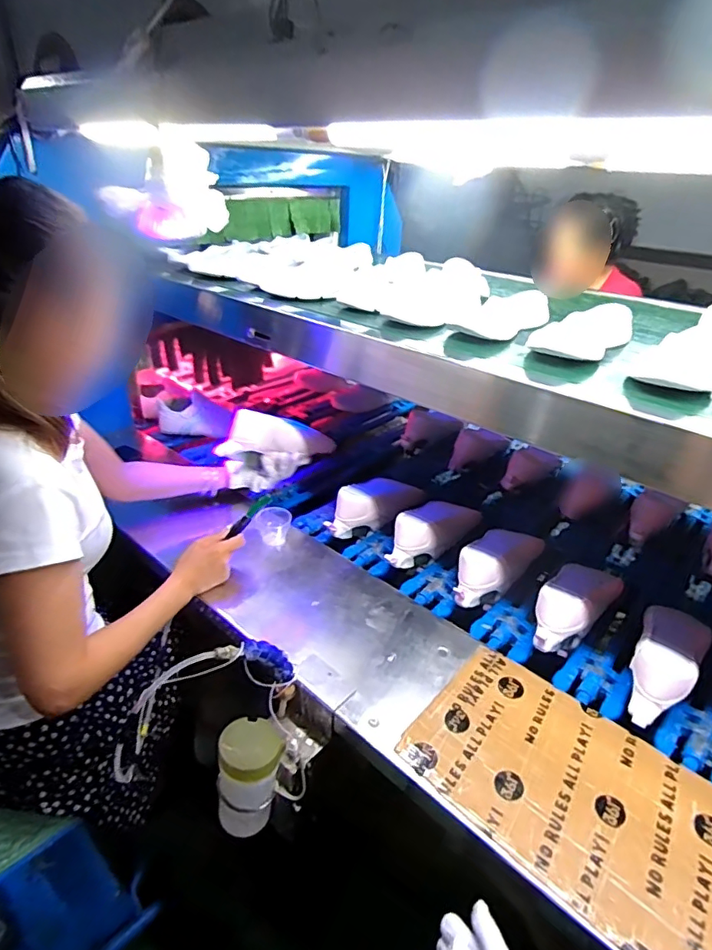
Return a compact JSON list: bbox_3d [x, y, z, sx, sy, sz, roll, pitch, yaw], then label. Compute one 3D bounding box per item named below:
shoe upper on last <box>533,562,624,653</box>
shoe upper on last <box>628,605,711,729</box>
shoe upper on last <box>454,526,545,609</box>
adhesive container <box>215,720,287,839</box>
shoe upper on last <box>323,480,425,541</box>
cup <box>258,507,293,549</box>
[{"bbox_3d":[0.358,0.202,0.877,0.090,0.098,0.242,26,35,37],"label":"shoe upper on last"},{"bbox_3d":[0.446,0.269,0.773,0.086,0.091,0.229,24,34,35],"label":"shoe upper on last"},{"bbox_3d":[0.251,0.156,0.947,0.078,0.094,0.220,25,34,36],"label":"shoe upper on last"},{"bbox_3d":[-0.132,0.386,0.676,0.081,0.141,0.074,1,27,-5],"label":"adhesive container"},{"bbox_3d":[0.044,0.050,1.114,0.093,0.097,0.264,22,32,32],"label":"shoe upper on last"},{"bbox_3d":[-0.153,0.099,1.009,0.060,0.057,0.061,3,27,-1],"label":"cup"}]

